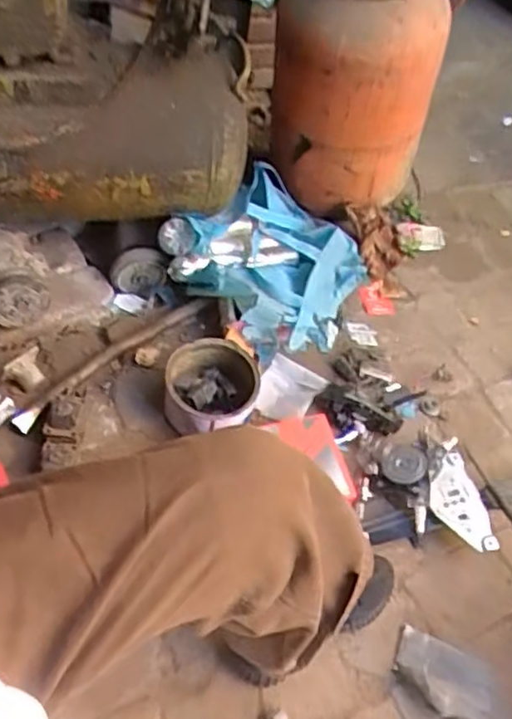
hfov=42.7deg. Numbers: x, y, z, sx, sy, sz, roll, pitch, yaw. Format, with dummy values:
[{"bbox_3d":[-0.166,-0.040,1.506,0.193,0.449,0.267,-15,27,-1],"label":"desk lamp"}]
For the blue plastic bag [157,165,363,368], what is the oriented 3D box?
[{"bbox_3d":[0.038,-0.190,1.230,0.306,0.219,0.327,34,56,15],"label":"blue plastic bag"}]

